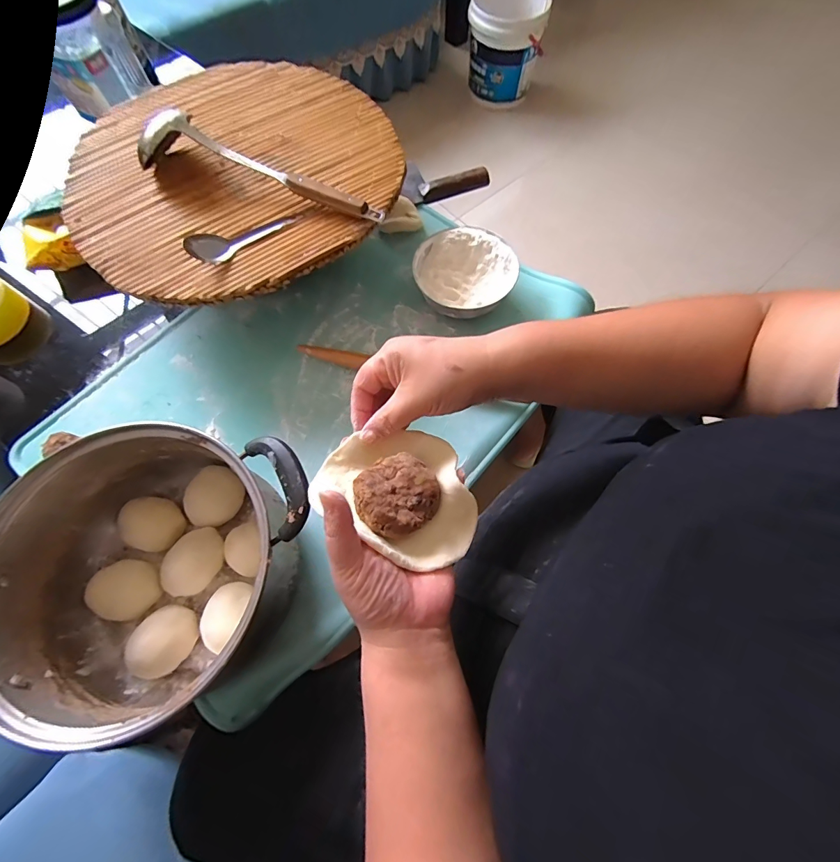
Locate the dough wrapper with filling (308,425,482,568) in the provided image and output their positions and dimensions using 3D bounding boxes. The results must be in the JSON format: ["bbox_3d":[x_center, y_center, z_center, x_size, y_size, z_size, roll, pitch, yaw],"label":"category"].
[{"bbox_3d":[-0.012,0.039,0.284,0.114,0.033,0.088,28,72,10],"label":"dough wrapper with filling"}]

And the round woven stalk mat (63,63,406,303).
[{"bbox_3d":[-0.247,-0.358,0.537,0.423,0.028,0.412,0,69,1],"label":"round woven stalk mat"}]

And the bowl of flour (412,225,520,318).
[{"bbox_3d":[0.062,-0.221,0.584,0.139,0.056,0.135,0,69,1],"label":"bowl of flour"}]

